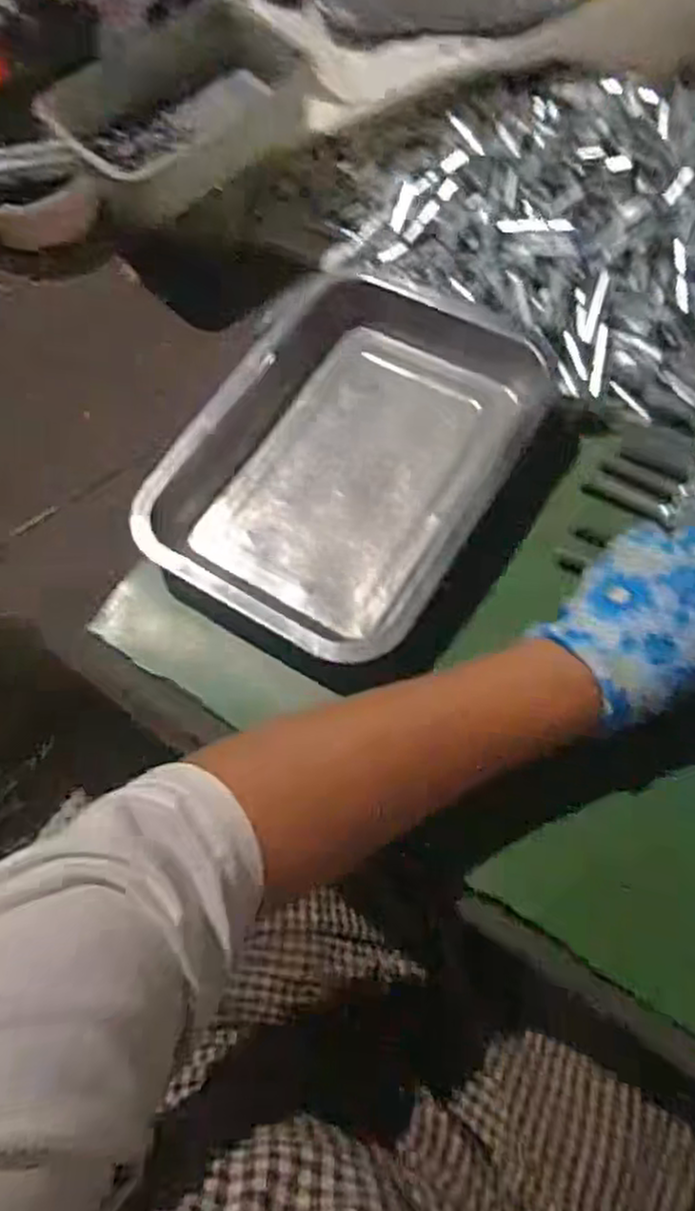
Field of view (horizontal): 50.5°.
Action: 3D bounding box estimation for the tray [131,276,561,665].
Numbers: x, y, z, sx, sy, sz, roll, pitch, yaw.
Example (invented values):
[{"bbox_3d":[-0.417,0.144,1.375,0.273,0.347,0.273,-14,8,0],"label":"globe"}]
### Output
[{"bbox_3d":[0.008,-0.100,0.475,0.189,0.043,0.266,29,71,13],"label":"tray"}]

